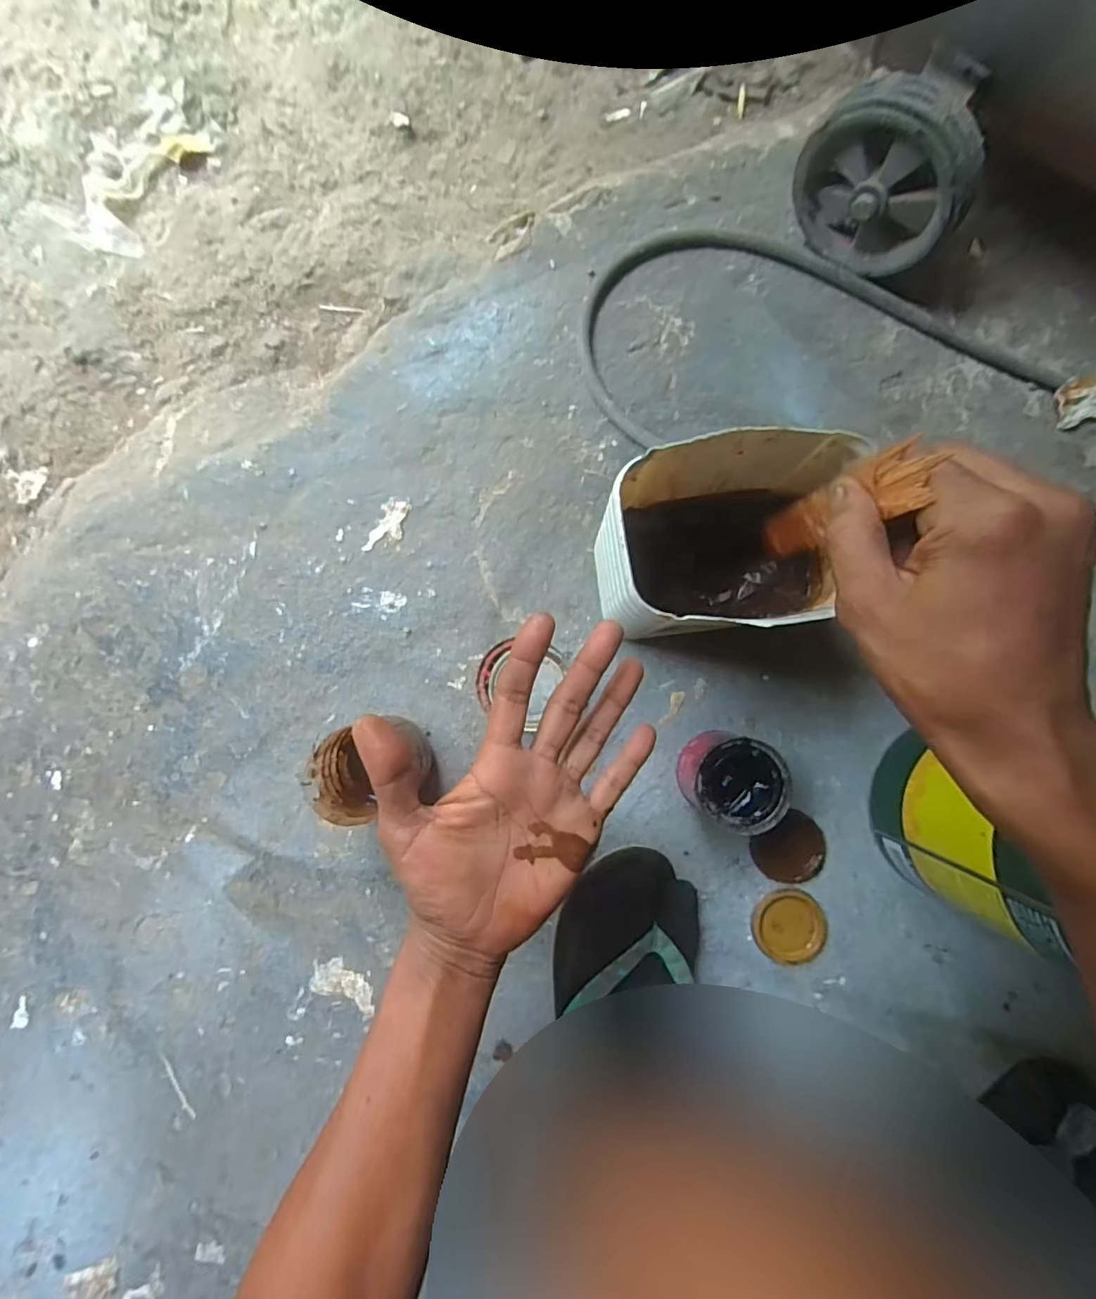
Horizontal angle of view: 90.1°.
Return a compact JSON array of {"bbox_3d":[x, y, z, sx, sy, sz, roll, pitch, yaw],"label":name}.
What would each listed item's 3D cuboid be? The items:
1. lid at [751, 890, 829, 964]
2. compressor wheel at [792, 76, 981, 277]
[{"bbox_3d":[0.213,0.245,0.483,0.061,0.005,0.064,0,86,2],"label":"lid"},{"bbox_3d":[0.265,-0.369,0.445,0.128,0.151,0.029,28,87,4],"label":"compressor wheel"}]

